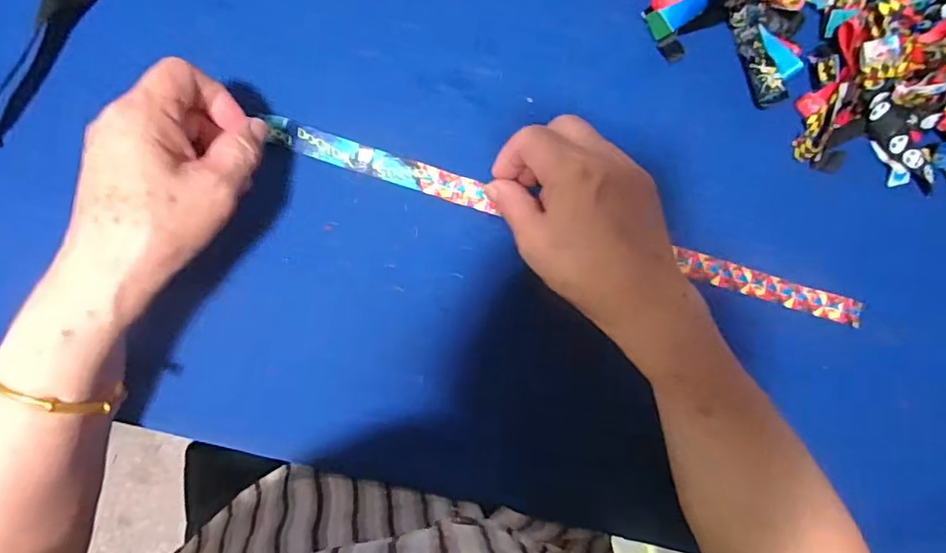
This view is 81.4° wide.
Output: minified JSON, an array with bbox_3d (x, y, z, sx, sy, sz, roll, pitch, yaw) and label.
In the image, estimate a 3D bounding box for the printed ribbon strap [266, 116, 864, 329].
[{"bbox_3d":[0.084,-0.035,0.409,0.461,0.008,0.021,16,87,-7],"label":"printed ribbon strap"}]

